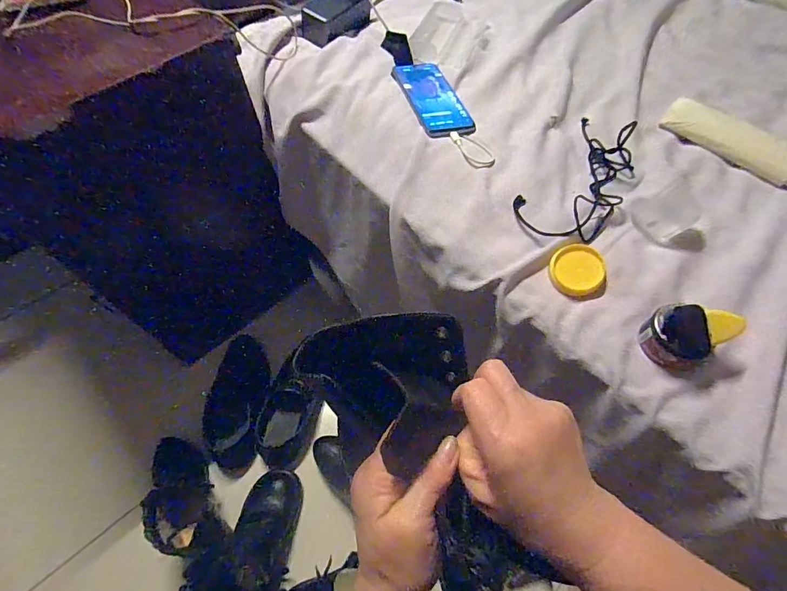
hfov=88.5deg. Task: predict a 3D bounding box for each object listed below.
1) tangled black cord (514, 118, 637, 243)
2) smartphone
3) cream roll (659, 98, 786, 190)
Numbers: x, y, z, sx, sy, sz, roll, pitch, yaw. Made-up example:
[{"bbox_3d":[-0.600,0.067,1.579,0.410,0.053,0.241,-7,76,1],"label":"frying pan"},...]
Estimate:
[{"bbox_3d":[0.235,-0.148,0.488,0.099,0.032,0.209,35,65,18],"label":"tangled black cord"},{"bbox_3d":[0.054,-0.287,0.581,0.074,0.010,0.164,-16,62,-10],"label":"smartphone"},{"bbox_3d":[0.445,-0.197,0.526,0.043,0.023,0.182,-38,67,-20],"label":"cream roll"}]

